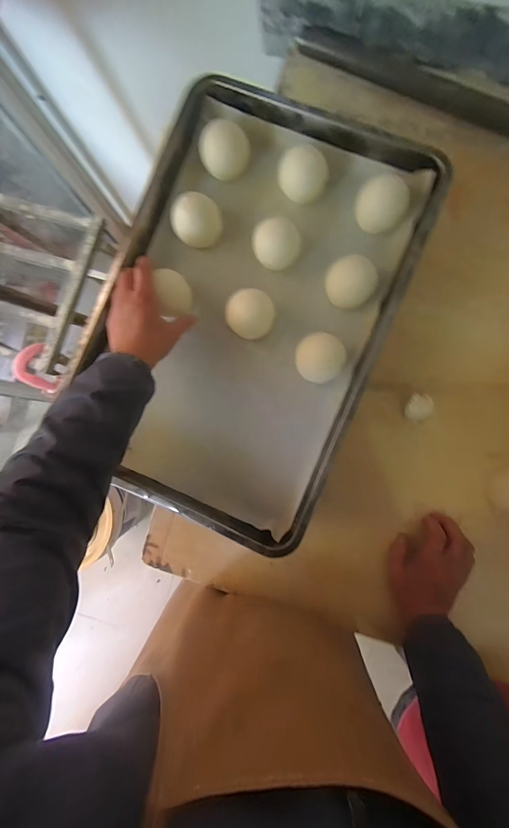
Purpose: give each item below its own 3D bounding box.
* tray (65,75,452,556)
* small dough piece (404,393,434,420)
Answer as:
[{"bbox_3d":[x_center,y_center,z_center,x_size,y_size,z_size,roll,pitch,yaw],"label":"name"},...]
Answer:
[{"bbox_3d":[-0.012,-0.146,0.477,0.382,0.067,0.581,23,88,7],"label":"tray"},{"bbox_3d":[0.252,-0.010,0.504,0.044,0.036,0.038,-2,85,5],"label":"small dough piece"}]

